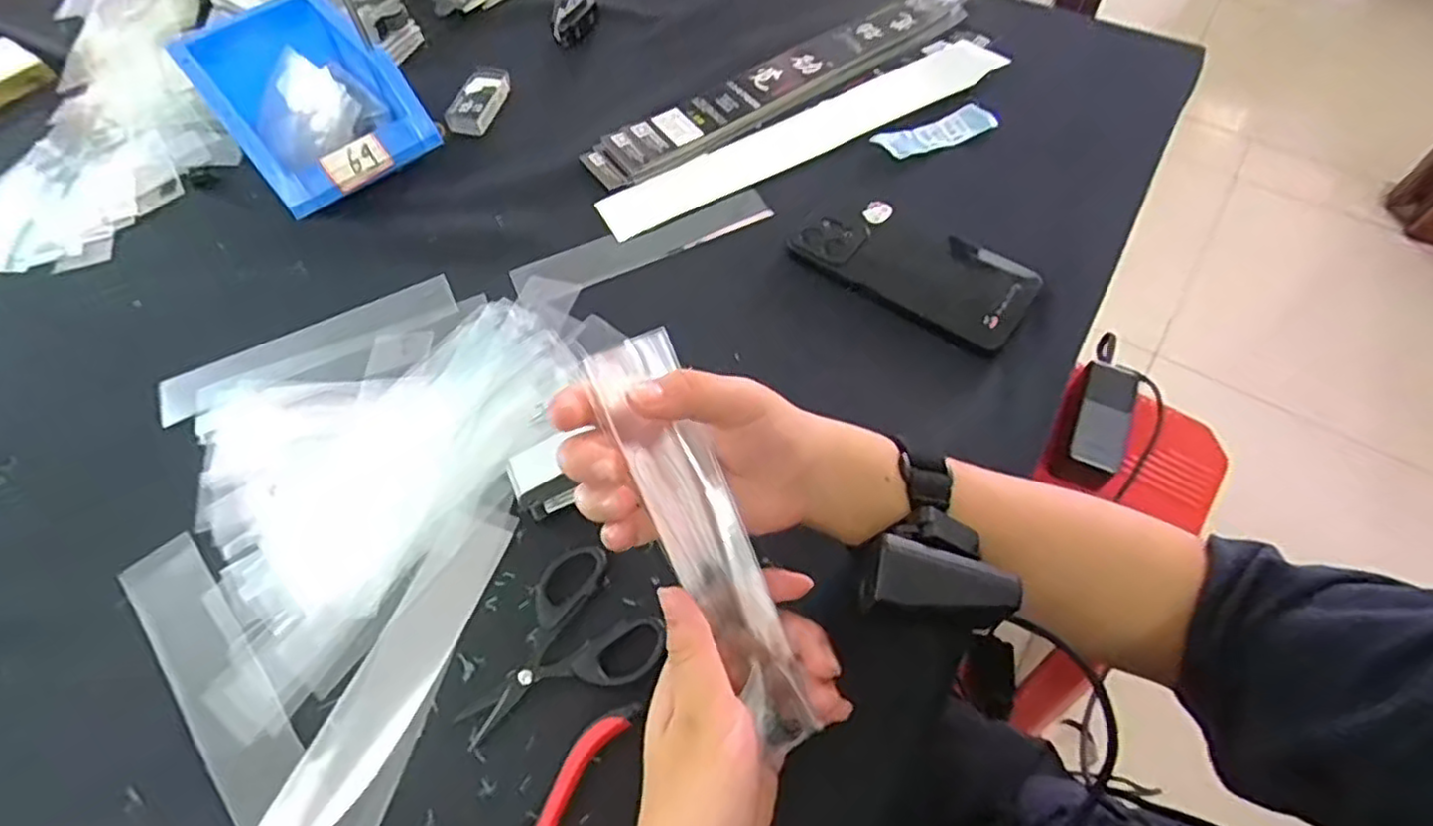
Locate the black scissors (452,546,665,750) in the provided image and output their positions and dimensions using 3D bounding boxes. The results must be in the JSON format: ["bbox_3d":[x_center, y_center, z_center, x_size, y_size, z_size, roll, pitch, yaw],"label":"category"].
[{"bbox_3d":[-0.089,0.128,0.370,0.105,0.011,0.080,-36,66,-20],"label":"black scissors"}]

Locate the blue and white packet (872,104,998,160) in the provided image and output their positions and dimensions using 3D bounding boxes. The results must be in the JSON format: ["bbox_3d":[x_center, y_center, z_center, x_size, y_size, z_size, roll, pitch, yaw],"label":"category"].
[{"bbox_3d":[0.184,-0.234,0.577,0.105,0.013,0.031,-18,62,-11],"label":"blue and white packet"}]

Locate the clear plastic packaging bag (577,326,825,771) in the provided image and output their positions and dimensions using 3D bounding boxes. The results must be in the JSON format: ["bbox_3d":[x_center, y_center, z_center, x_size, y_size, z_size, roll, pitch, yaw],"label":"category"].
[{"bbox_3d":[-0.002,0.062,0.319,0.038,0.013,0.202,-27,97,-15],"label":"clear plastic packaging bag"}]

